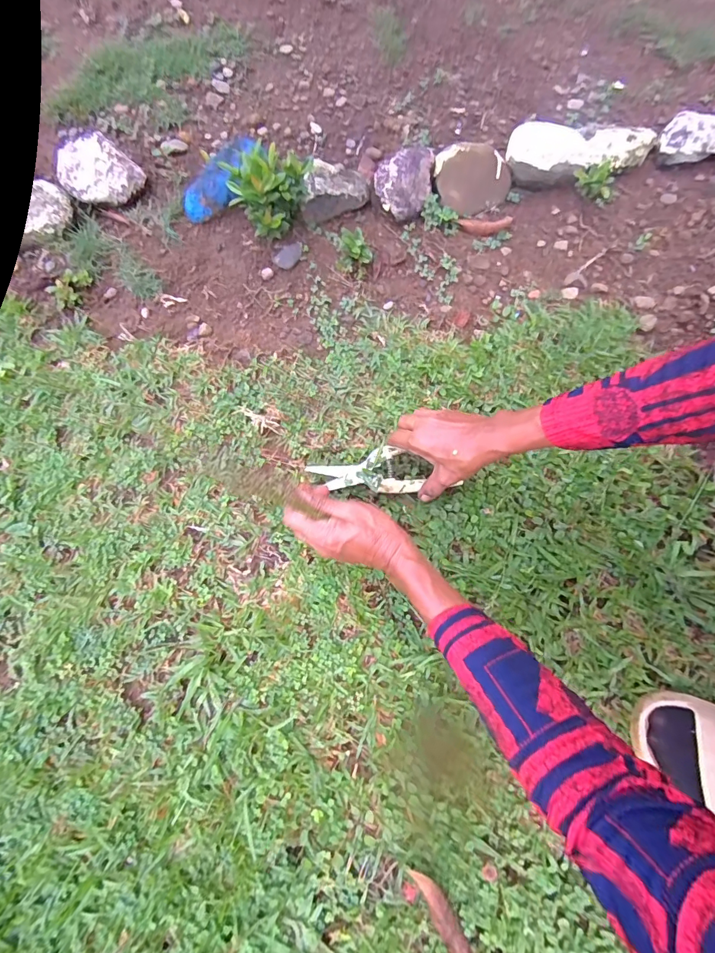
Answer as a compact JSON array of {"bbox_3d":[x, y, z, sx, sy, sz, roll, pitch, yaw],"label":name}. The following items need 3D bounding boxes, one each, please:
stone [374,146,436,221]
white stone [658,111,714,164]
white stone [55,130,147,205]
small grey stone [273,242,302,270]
[{"bbox_3d":[0.073,-0.467,0.671,0.091,0.075,0.101,12,73,5],"label":"stone"},{"bbox_3d":[0.577,-0.573,0.706,0.123,0.039,0.085,-8,75,3],"label":"white stone"},{"bbox_3d":[-0.441,-0.513,0.701,0.131,0.056,0.110,28,75,10],"label":"white stone"},{"bbox_3d":[-0.108,-0.350,0.652,0.050,0.012,0.034,-36,74,-10],"label":"small grey stone"}]

